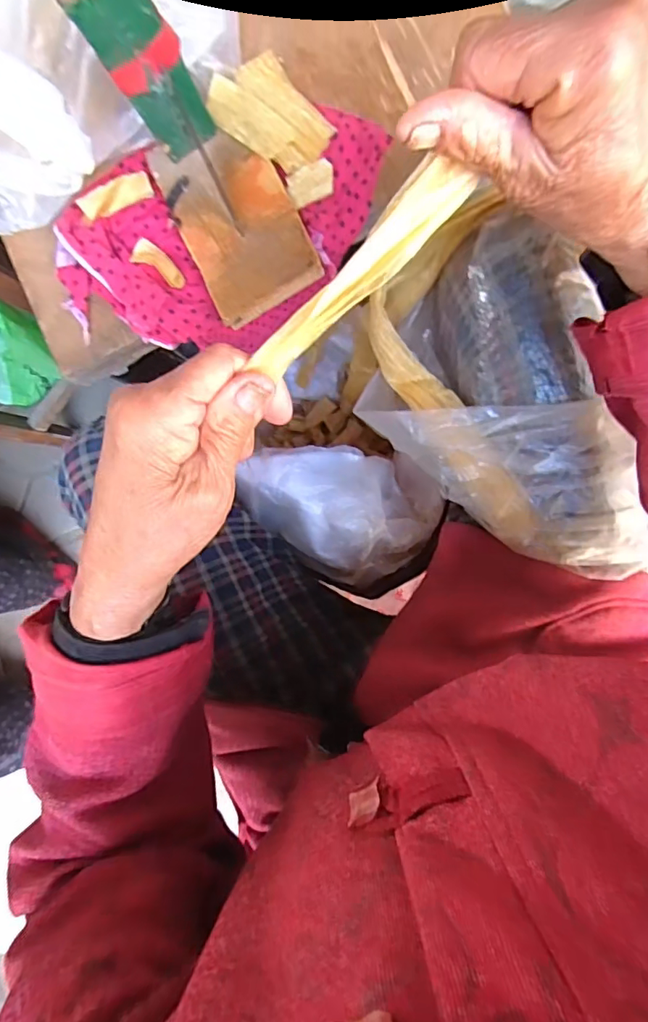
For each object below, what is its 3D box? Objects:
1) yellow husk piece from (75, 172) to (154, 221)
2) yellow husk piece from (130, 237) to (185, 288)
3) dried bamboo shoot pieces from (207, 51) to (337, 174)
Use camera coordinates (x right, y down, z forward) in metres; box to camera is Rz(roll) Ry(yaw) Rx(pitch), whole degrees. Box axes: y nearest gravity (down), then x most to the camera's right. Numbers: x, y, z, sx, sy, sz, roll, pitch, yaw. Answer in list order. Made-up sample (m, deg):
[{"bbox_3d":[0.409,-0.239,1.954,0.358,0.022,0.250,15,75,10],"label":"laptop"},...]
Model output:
[{"bbox_3d":[-0.150,-0.225,0.366,0.052,0.012,0.021,-35,88,-16],"label":"yellow husk piece"},{"bbox_3d":[-0.120,-0.180,0.371,0.041,0.005,0.019,32,96,4],"label":"yellow husk piece"},{"bbox_3d":[-0.037,-0.270,0.350,0.056,0.014,0.077,-40,88,7],"label":"dried bamboo shoot pieces"}]

